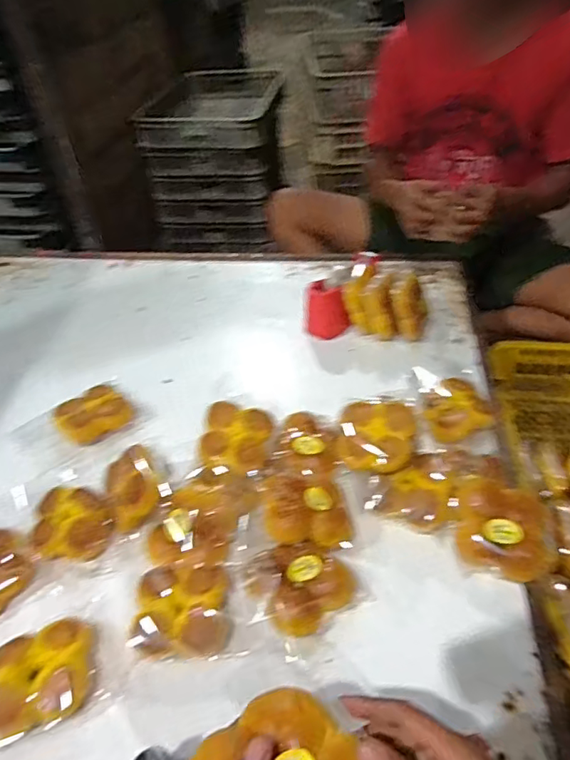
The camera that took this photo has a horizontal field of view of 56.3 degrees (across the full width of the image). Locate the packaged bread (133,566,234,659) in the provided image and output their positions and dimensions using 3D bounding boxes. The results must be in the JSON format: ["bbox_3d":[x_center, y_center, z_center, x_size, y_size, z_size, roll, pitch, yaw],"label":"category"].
[{"bbox_3d":[-0.123,0.284,0.654,0.114,0.039,0.102,-2,43,2],"label":"packaged bread"}]

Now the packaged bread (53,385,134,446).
[{"bbox_3d":[-0.314,0.057,0.891,0.088,0.058,0.115,32,53,32],"label":"packaged bread"}]

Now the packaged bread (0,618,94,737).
[{"bbox_3d":[-0.278,0.333,0.598,0.121,0.050,0.101,-15,44,-12],"label":"packaged bread"}]

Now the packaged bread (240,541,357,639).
[{"bbox_3d":[0.020,0.253,0.676,0.123,0.043,0.111,-28,48,-25],"label":"packaged bread"}]

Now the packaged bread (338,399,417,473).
[{"bbox_3d":[0.130,0.080,0.767,0.111,0.033,0.119,-2,43,2],"label":"packaged bread"}]

